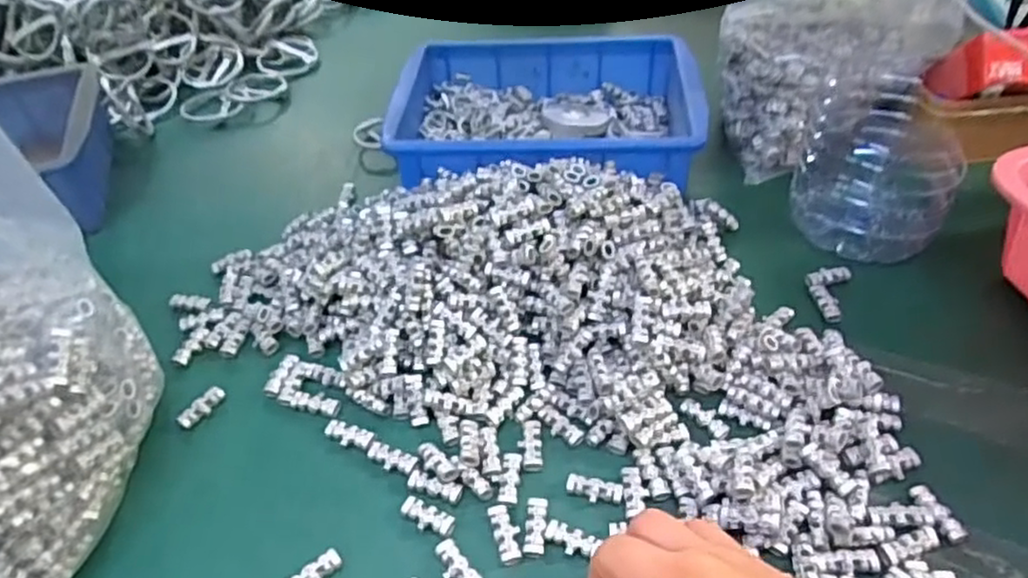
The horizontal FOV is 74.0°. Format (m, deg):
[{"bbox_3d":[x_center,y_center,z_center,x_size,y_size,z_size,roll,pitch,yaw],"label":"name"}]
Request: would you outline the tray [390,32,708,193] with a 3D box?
[{"bbox_3d":[0.027,-0.141,0.579,0.240,0.072,0.180,4,45,7],"label":"tray"}]

